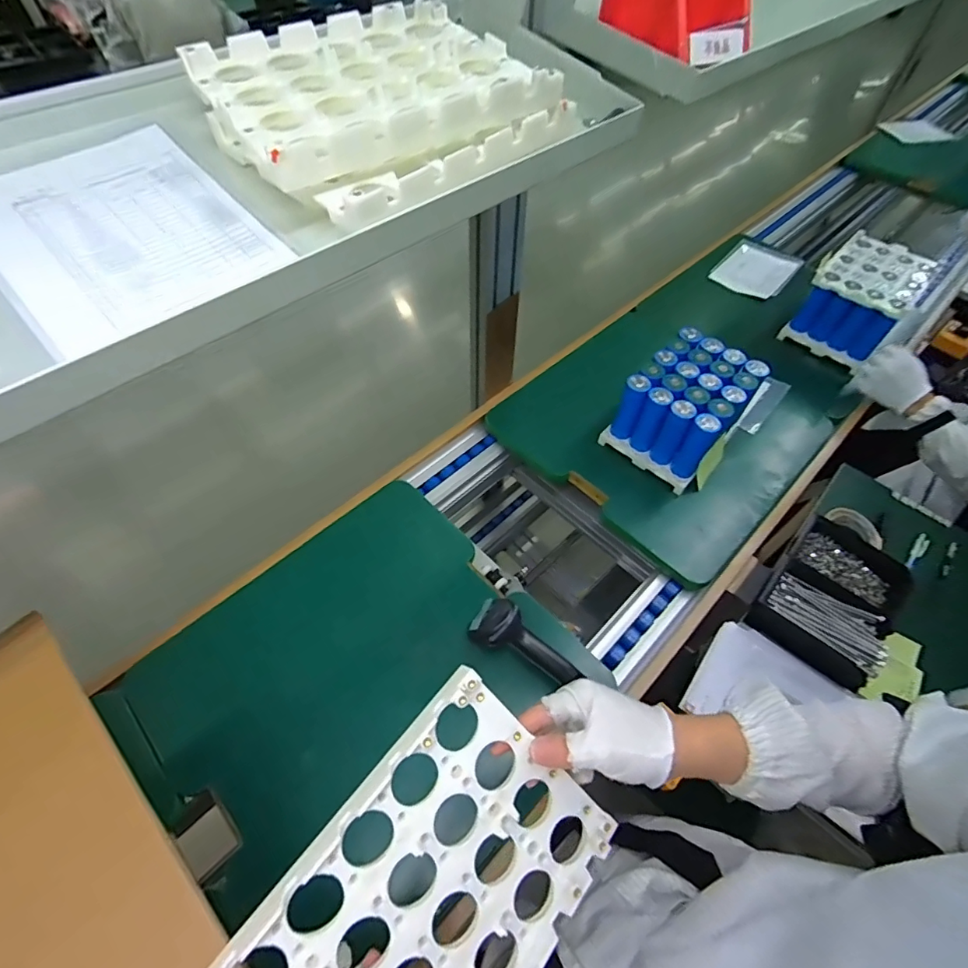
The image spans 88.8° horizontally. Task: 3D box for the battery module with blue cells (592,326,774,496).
[{"bbox_3d":[0.356,-0.132,0.897,0.174,0.166,0.213,37,62,22],"label":"battery module with blue cells"}]

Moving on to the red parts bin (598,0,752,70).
[{"bbox_3d":[0.198,-0.502,0.517,0.097,0.064,0.135,-23,59,-17],"label":"red parts bin"}]

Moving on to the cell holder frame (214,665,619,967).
[{"bbox_3d":[-0.030,0.272,0.323,0.230,0.016,0.183,-45,100,-25],"label":"cell holder frame"}]

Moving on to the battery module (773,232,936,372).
[{"bbox_3d":[0.803,-0.400,1.072,0.175,0.166,0.231,35,61,21],"label":"battery module"}]

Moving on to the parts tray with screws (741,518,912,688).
[{"bbox_3d":[0.535,0.168,0.757,0.163,0.064,0.231,40,62,23],"label":"parts tray with screws"}]

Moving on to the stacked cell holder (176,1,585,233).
[{"bbox_3d":[-0.083,-0.301,0.388,0.214,0.055,0.252,39,62,23],"label":"stacked cell holder"}]

